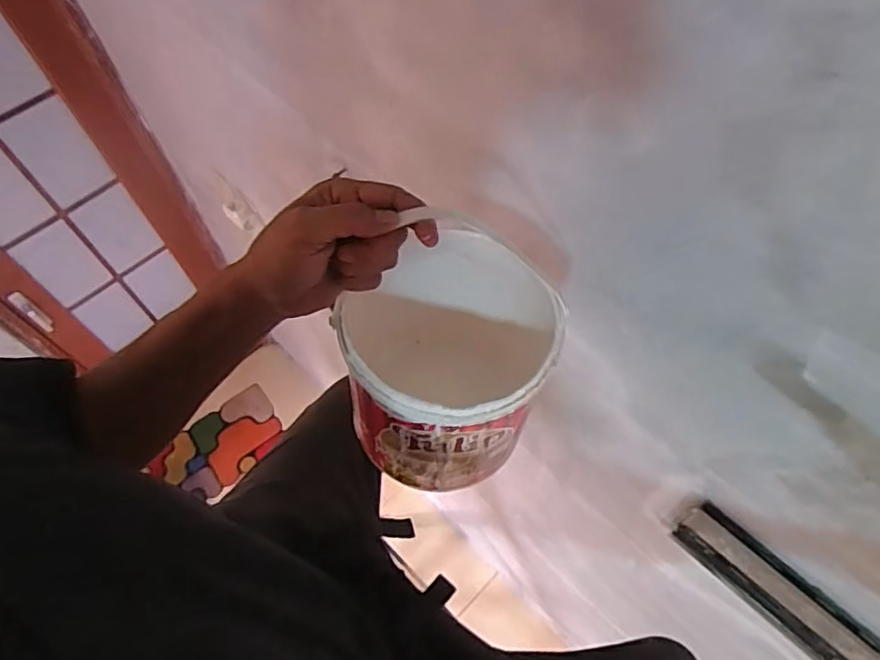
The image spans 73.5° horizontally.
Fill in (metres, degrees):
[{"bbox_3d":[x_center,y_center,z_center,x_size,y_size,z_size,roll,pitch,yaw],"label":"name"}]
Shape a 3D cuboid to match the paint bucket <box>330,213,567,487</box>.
[{"bbox_3d":[0.006,0.026,0.517,0.178,0.179,0.182,19,62,15],"label":"paint bucket"}]

